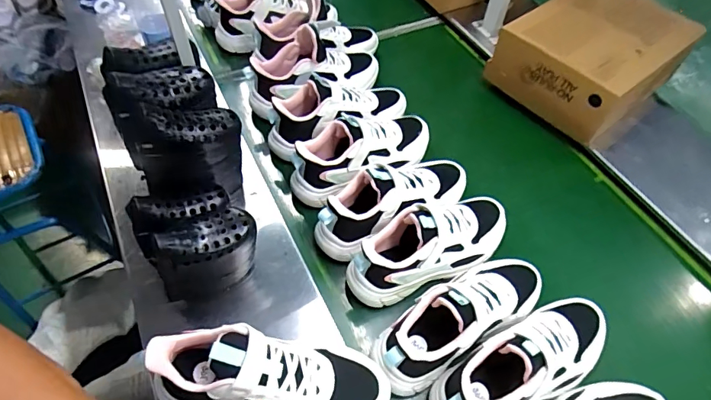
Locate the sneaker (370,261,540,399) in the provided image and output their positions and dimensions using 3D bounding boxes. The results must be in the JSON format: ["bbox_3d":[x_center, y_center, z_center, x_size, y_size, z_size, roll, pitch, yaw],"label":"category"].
[{"bbox_3d":[0.145,0.142,0.578,0.262,0.101,0.088,-26,58,-20],"label":"sneaker"}]

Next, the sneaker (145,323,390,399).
[{"bbox_3d":[-0.092,0.202,0.502,0.262,0.126,0.087,13,53,-9],"label":"sneaker"}]

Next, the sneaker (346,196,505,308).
[{"bbox_3d":[0.116,0.051,0.643,0.265,0.102,0.093,-22,57,-17],"label":"sneaker"}]

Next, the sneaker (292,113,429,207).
[{"bbox_3d":[0.014,-0.083,0.750,0.256,0.127,0.086,-25,58,-19],"label":"sneaker"}]

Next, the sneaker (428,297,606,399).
[{"bbox_3d":[0.220,0.195,0.546,0.264,0.103,0.097,-24,58,-19],"label":"sneaker"}]

